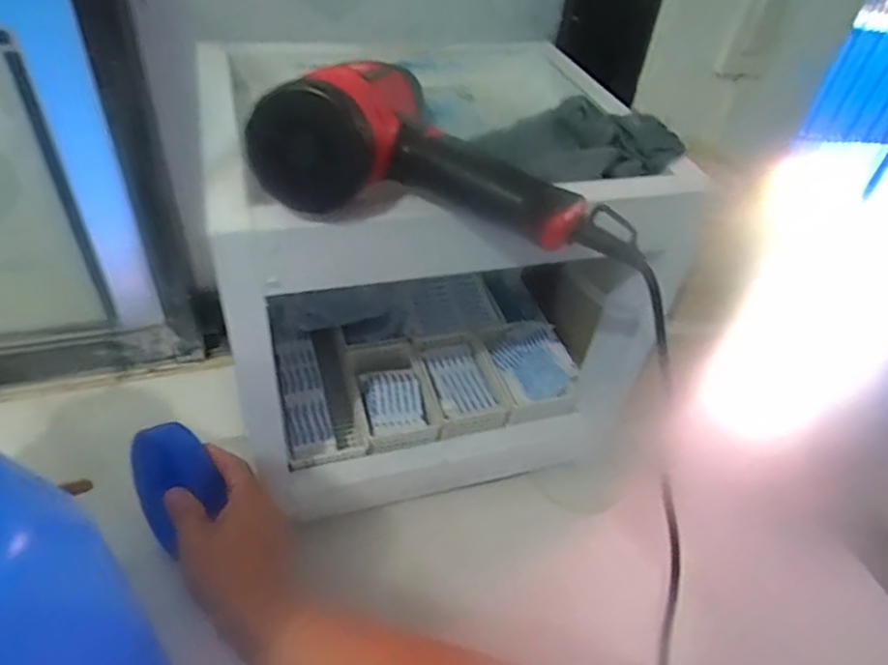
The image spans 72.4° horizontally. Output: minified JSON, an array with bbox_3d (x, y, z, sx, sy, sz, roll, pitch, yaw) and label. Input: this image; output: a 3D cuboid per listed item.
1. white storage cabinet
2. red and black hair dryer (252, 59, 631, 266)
[{"bbox_3d":[-0.016,-0.048,0.587,0.360,0.321,0.268,-10,46,-18],"label":"white storage cabinet"},{"bbox_3d":[0.012,-0.119,0.367,0.221,0.066,0.129,13,44,5],"label":"red and black hair dryer"}]

